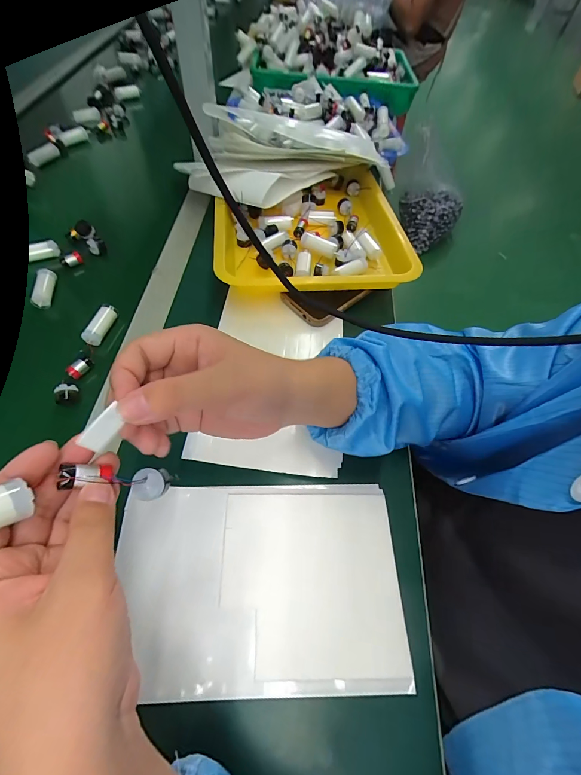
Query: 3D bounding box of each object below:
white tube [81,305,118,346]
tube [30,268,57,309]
[{"bbox_3d":[-0.229,-0.077,0.406,0.018,0.017,0.053,17,58,5],"label":"white tube"},{"bbox_3d":[-0.319,-0.127,0.439,0.024,0.020,0.056,-3,58,-7],"label":"tube"}]

